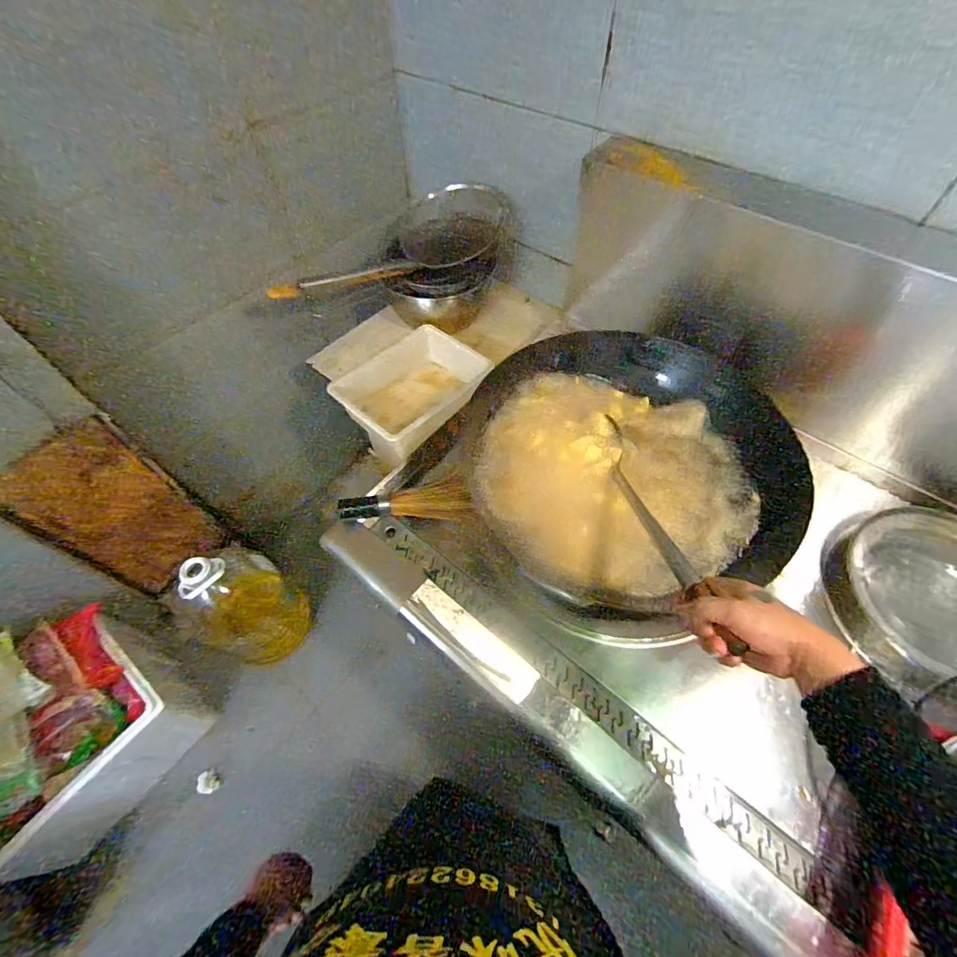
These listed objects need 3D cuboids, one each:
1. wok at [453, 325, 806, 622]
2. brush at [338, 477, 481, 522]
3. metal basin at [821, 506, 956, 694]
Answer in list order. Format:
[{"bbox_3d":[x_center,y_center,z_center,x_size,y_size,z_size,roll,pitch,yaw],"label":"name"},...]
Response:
[{"bbox_3d":[0.245,-0.033,0.779,0.521,0.125,0.470,6,57,5],"label":"wok"},{"bbox_3d":[-0.142,0.047,0.907,0.243,0.057,0.080,-4,56,-1],"label":"brush"},{"bbox_3d":[0.752,0.173,0.768,0.269,0.107,0.290,-1,56,1],"label":"metal basin"}]

